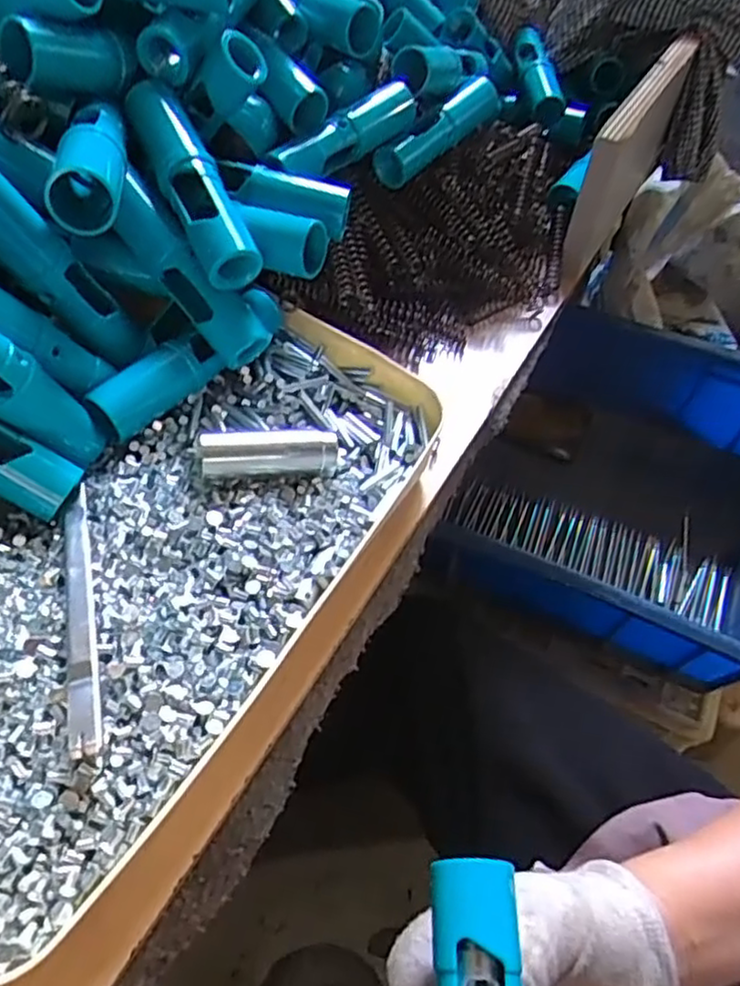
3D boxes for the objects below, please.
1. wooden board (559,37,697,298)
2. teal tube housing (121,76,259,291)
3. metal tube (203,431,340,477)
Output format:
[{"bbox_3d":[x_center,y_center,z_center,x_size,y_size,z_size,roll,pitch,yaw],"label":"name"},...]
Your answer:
[{"bbox_3d":[0.208,-0.267,0.559,0.019,0.121,0.230,26,54,16],"label":"wooden board"},{"bbox_3d":[-0.094,-0.166,0.367,0.030,0.023,0.126,-24,77,-21],"label":"teal tube housing"},{"bbox_3d":[-0.050,-0.020,0.348,0.068,0.017,0.015,-1,49,-22],"label":"metal tube"}]

